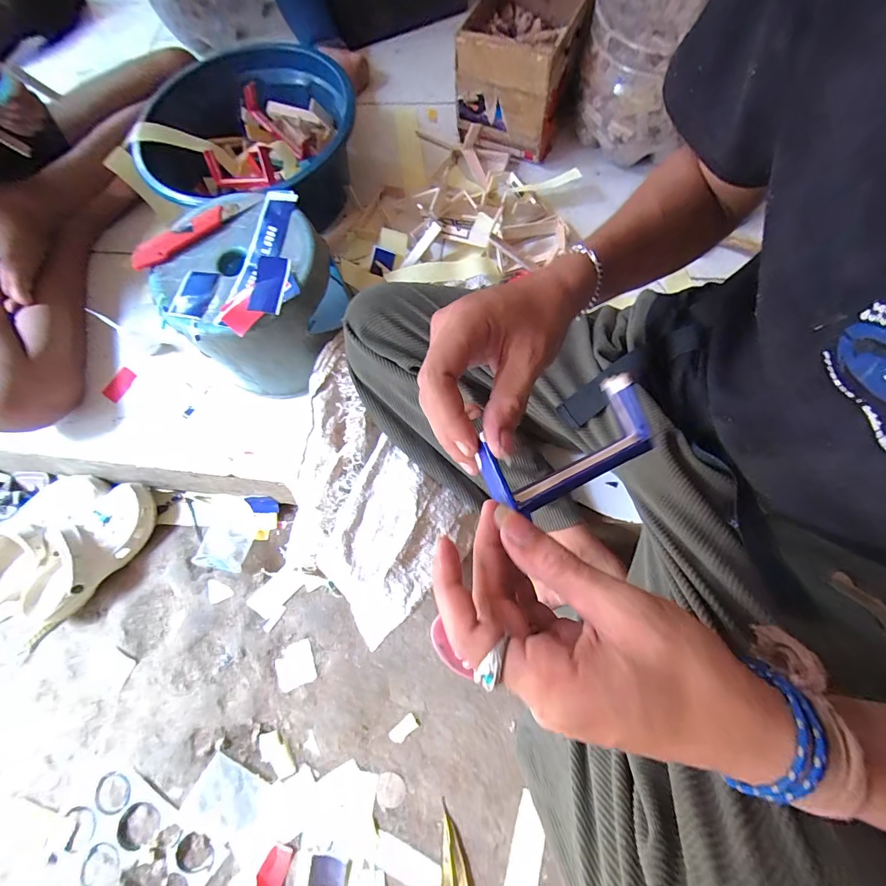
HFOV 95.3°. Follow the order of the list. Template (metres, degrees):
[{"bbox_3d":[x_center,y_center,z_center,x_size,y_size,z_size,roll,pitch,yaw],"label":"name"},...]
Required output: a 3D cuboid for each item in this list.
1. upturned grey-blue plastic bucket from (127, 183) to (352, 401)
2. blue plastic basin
[{"bbox_3d":[-0.274,-0.203,0.599,0.209,0.195,0.210,-2,72,5],"label":"upturned grey-blue plastic bucket"},{"bbox_3d":[-0.317,-0.474,0.686,0.332,0.162,0.345,-2,72,5],"label":"blue plastic basin"}]

